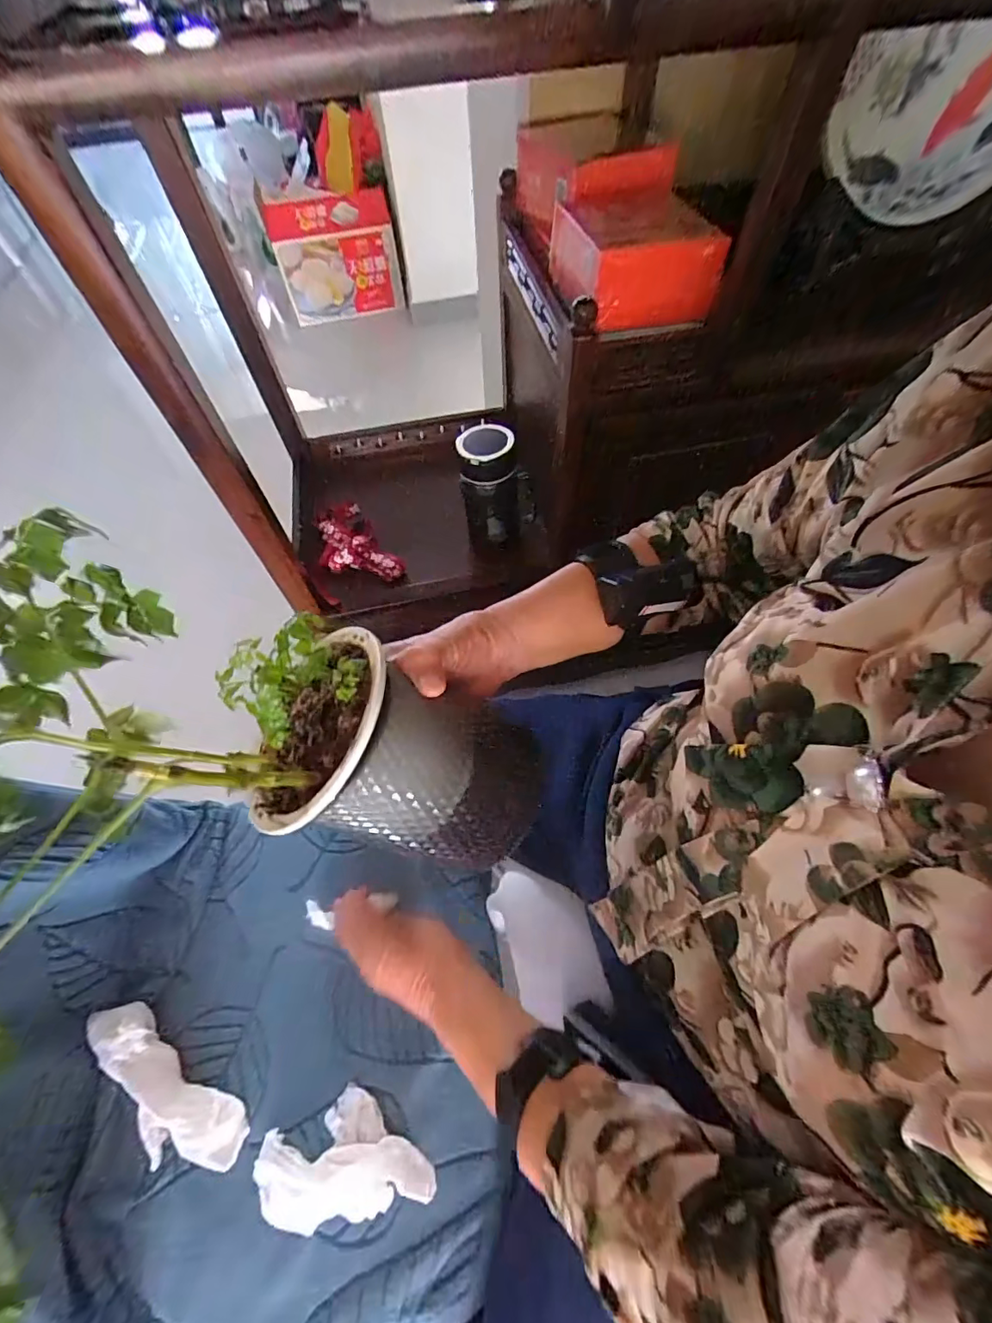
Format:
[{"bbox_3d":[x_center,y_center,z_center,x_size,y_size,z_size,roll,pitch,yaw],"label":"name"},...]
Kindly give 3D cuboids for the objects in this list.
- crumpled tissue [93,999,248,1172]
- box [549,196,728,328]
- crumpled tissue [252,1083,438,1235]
[{"bbox_3d":[-0.276,0.353,0.407,0.157,0.031,0.059,31,65,19],"label":"crumpled tissue"},{"bbox_3d":[0.137,-0.400,0.497,0.131,0.072,0.144,-10,59,-4],"label":"box"},{"bbox_3d":[-0.120,0.382,0.385,0.132,0.031,0.073,-15,59,-6],"label":"crumpled tissue"}]

